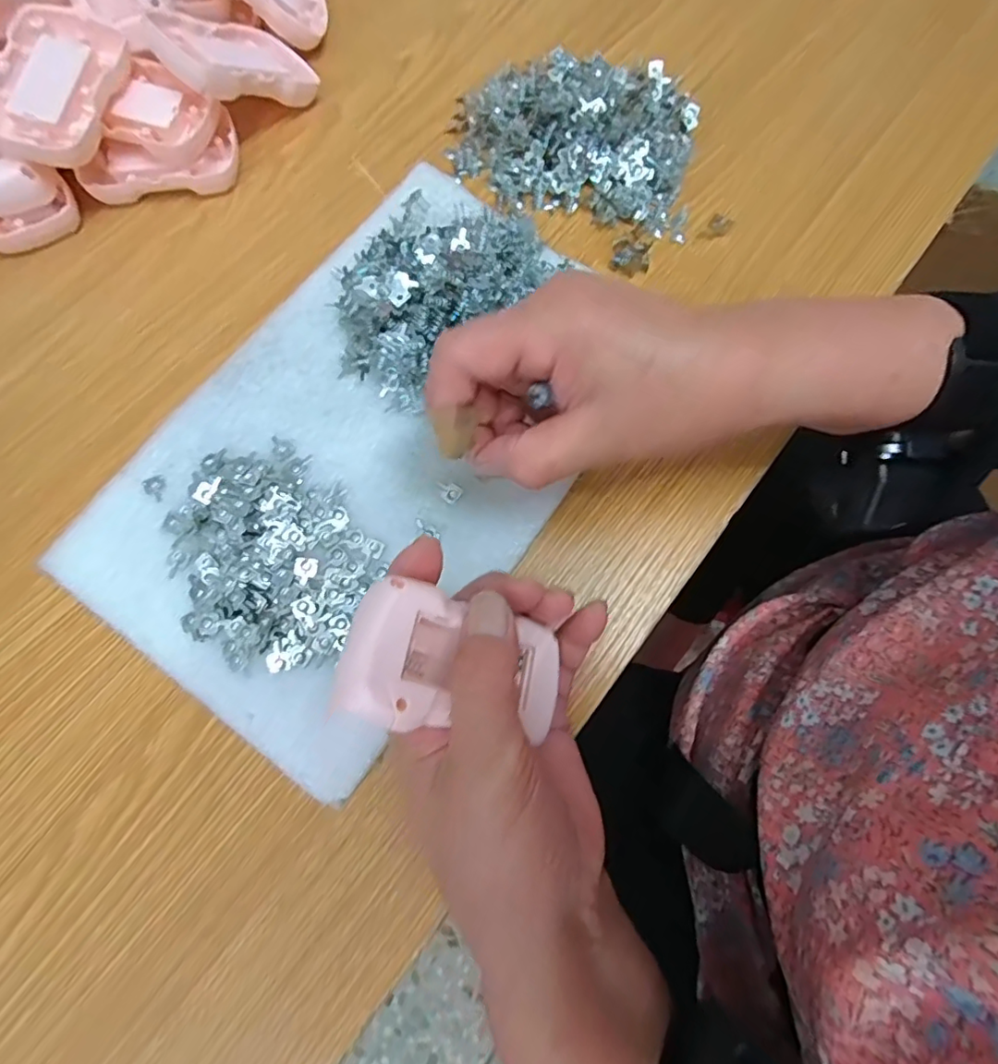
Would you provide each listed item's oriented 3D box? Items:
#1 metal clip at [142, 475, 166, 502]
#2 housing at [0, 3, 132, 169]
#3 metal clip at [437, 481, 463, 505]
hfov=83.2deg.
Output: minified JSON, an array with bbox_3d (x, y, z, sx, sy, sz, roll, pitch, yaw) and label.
[{"bbox_3d":[-0.172,-0.022,0.280,0.010,0.004,0.014,-24,75,-7],"label":"metal clip"},{"bbox_3d":[-0.234,-0.236,0.297,0.051,0.023,0.087,10,75,-1],"label":"housing"},{"bbox_3d":[-0.026,-0.021,0.286,0.013,0.004,0.010,30,76,9],"label":"metal clip"}]

